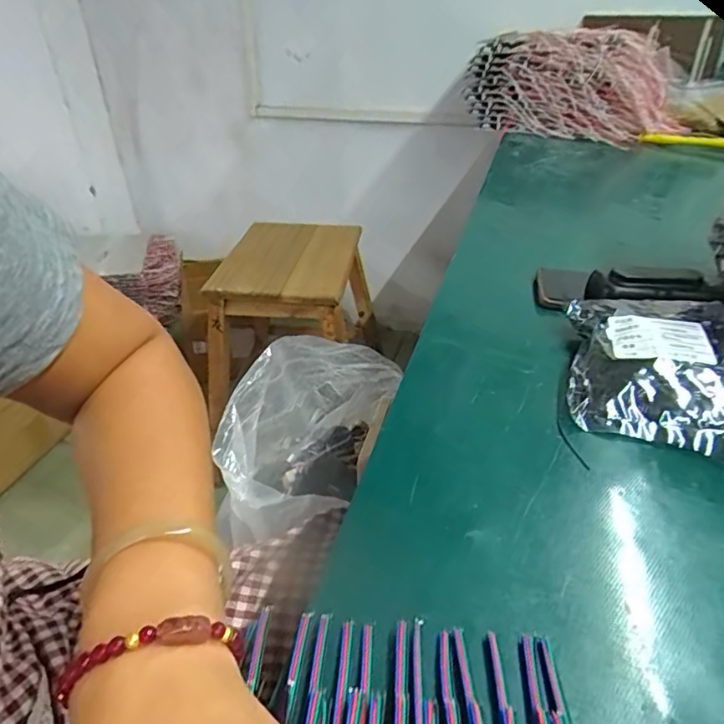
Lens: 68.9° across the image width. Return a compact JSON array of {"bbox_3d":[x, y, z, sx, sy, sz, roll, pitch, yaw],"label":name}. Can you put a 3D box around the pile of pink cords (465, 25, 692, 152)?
[{"bbox_3d":[0.430,-0.536,1.068,0.410,0.231,0.179,10,37,12],"label":"pile of pink cords"}]

